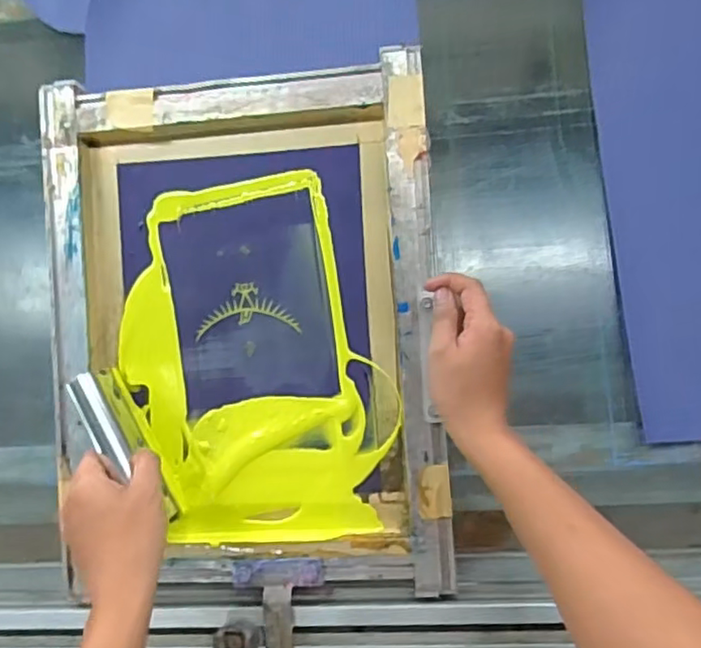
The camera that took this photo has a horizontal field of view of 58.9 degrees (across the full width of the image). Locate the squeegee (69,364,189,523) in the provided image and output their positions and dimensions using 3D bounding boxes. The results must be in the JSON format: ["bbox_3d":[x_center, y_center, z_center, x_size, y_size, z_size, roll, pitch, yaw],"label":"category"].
[{"bbox_3d":[-0.195,0.107,0.551,0.021,0.129,0.149,-24,83,-7],"label":"squeegee"}]

